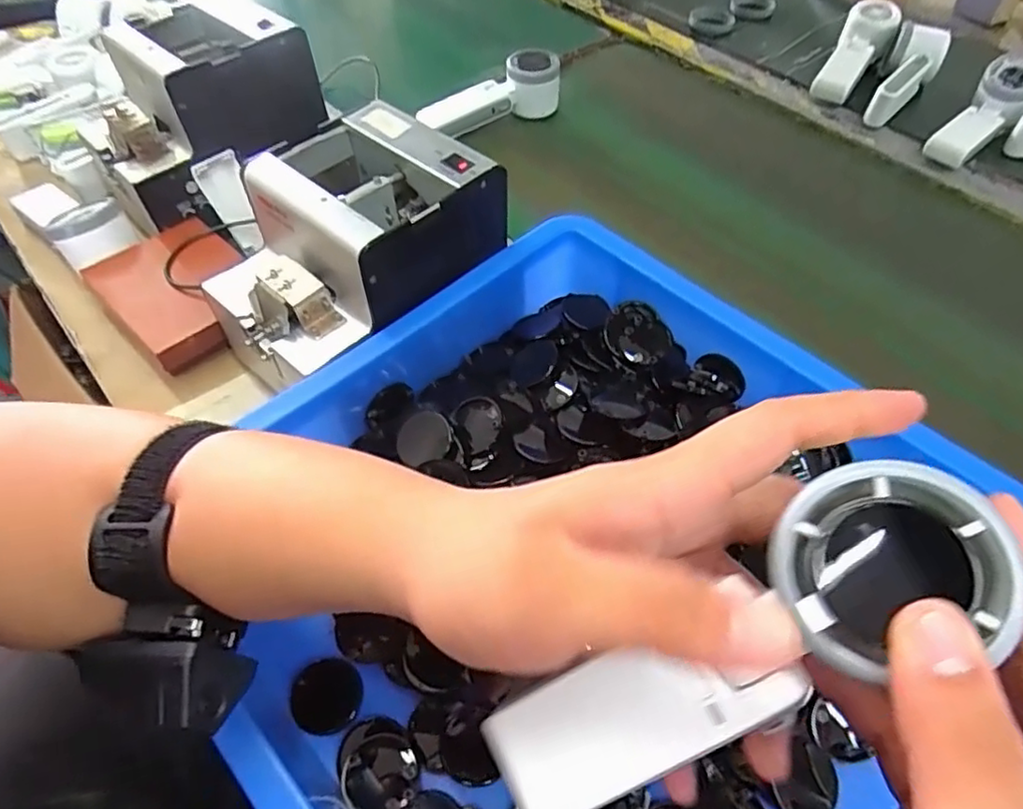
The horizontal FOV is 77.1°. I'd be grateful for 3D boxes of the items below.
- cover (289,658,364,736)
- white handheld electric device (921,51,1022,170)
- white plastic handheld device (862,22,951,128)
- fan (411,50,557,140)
[{"bbox_3d":[-0.101,0.159,0.350,0.038,0.008,0.036,-6,53,-6],"label":"cover"},{"bbox_3d":[0.505,-0.314,0.687,0.158,0.044,0.060,-40,63,-9],"label":"white handheld electric device"},{"bbox_3d":[0.447,-0.378,0.732,0.063,0.041,0.155,29,71,19],"label":"white plastic handheld device"},{"bbox_3d":[-0.022,-0.338,0.718,0.163,0.062,0.062,-19,55,2],"label":"fan"}]

